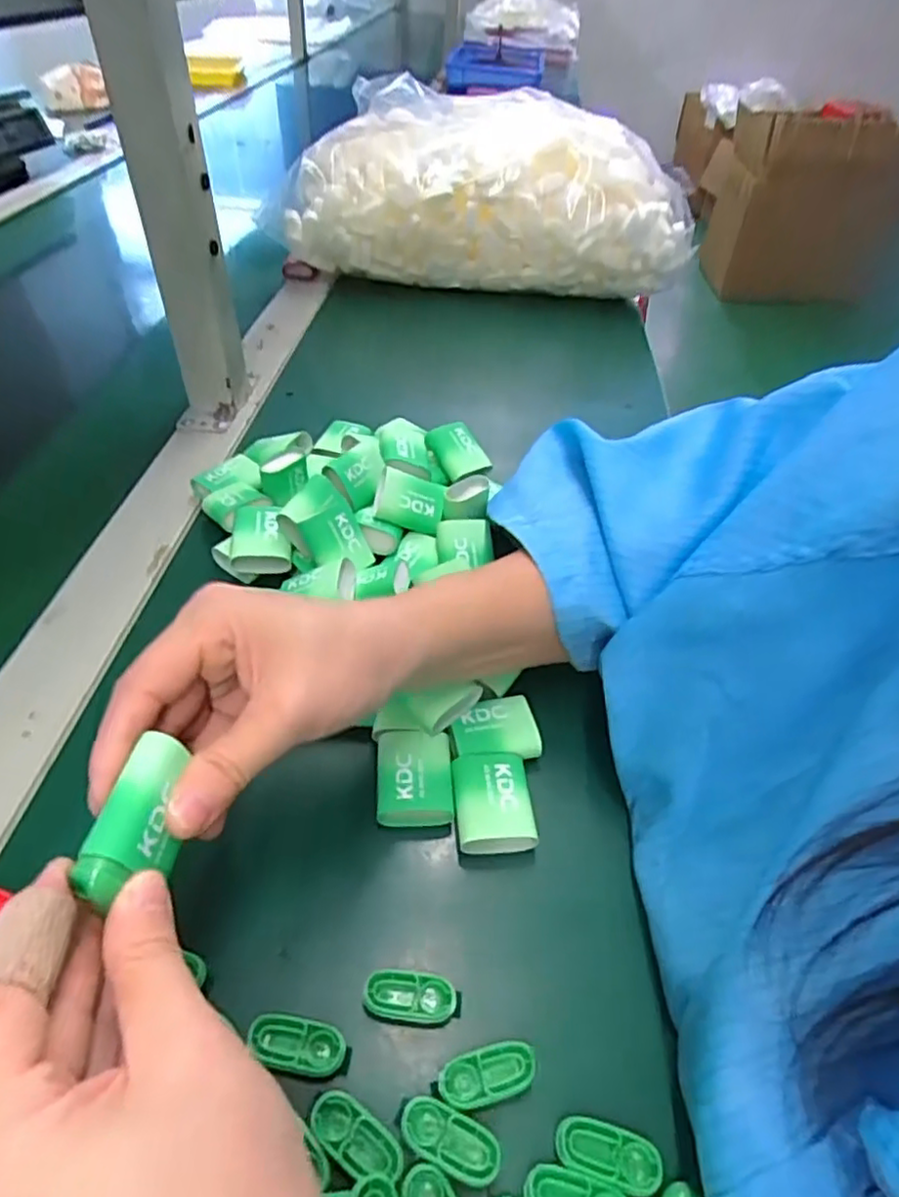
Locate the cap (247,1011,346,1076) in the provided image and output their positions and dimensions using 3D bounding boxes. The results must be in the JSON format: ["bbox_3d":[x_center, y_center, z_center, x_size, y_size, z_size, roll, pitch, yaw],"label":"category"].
[{"bbox_3d":[-0.055,0.160,0.237,0.034,0.007,0.016,7,45,4],"label":"cap"}]

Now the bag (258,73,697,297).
[{"bbox_3d":[0.040,-0.431,0.715,0.403,0.157,0.185,3,45,-1],"label":"bag"}]

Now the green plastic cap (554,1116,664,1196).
[{"bbox_3d":[0.053,0.186,0.221,0.034,0.004,0.016,15,46,12],"label":"green plastic cap"}]

